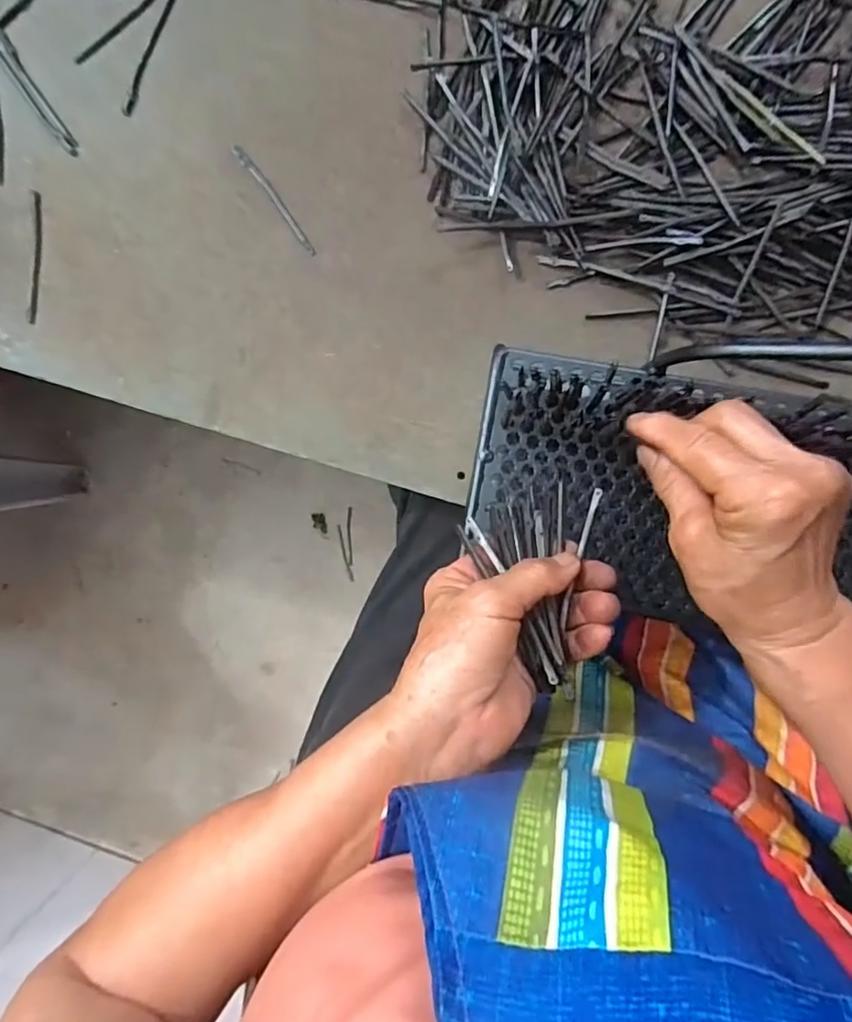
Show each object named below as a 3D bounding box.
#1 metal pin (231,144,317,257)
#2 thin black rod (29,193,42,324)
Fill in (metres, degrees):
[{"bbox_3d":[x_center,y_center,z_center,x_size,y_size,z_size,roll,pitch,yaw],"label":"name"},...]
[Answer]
[{"bbox_3d":[-0.112,-0.232,0.431,0.010,0.004,0.098,-37,91,4],"label":"metal pin"},{"bbox_3d":[-0.300,-0.194,0.446,0.007,0.004,0.097,7,94,2],"label":"thin black rod"}]

